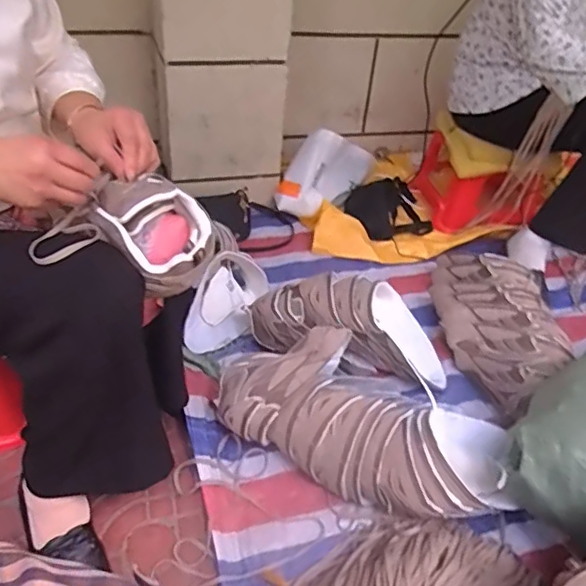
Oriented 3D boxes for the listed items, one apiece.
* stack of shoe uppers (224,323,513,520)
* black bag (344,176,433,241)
[{"bbox_3d":[0.122,0.221,0.966,0.484,0.177,0.216,18,40,15],"label":"stack of shoe uppers"},{"bbox_3d":[0.263,-0.239,1.598,0.236,0.073,0.208,-4,39,-12],"label":"black bag"}]

